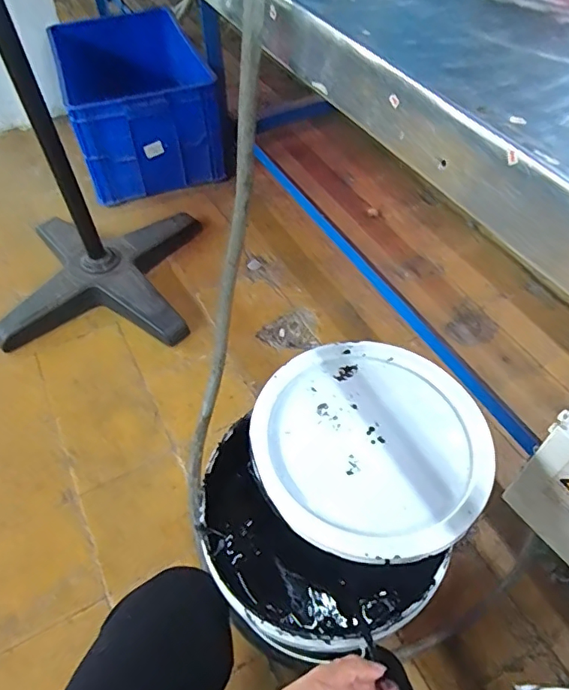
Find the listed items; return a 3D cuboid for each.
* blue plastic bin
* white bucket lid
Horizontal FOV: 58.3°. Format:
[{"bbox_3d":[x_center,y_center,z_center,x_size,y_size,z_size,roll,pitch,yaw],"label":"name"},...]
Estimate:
[{"bbox_3d":[-0.453,-0.760,1.596,0.408,0.328,0.555,-16,53,-11],"label":"blue plastic bin"},{"bbox_3d":[0.110,0.116,0.650,0.285,0.022,0.295,-1,52,1],"label":"white bucket lid"}]

